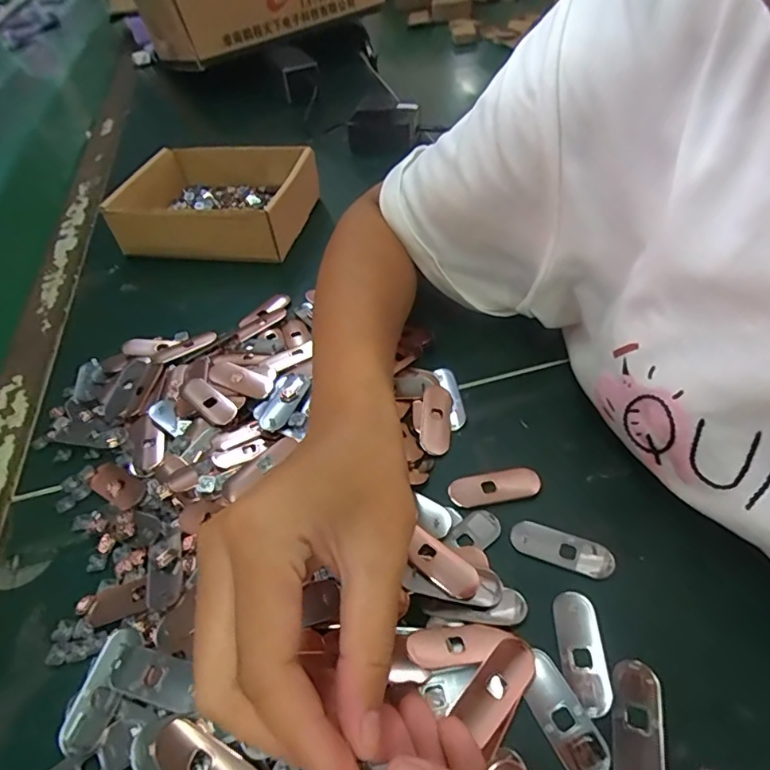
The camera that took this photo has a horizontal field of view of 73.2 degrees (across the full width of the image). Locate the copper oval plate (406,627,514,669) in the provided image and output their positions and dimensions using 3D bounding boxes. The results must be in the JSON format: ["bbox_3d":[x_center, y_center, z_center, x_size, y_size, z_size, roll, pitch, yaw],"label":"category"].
[{"bbox_3d":[0.033,0.116,0.231,0.045,0.004,0.017,-5,38,-2],"label":"copper oval plate"}]

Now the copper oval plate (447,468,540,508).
[{"bbox_3d":[0.061,0.057,0.289,0.049,0.004,0.018,-8,46,-1],"label":"copper oval plate"}]

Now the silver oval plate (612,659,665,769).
[{"bbox_3d":[0.101,0.136,0.207,0.019,0.004,0.049,8,48,14],"label":"silver oval plate"}]

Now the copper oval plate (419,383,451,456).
[{"bbox_3d":[0.032,0.021,0.326,0.019,0.006,0.049,1,59,8],"label":"copper oval plate"}]

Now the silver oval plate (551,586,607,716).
[{"bbox_3d":[0.086,0.116,0.228,0.017,0.004,0.049,-2,47,5],"label":"silver oval plate"}]

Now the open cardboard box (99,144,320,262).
[{"bbox_3d":[-0.161,-0.180,0.505,0.169,0.051,0.144,4,48,11],"label":"open cardboard box"}]

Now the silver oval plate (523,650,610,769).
[{"bbox_3d":[0.073,0.135,0.213,0.020,0.004,0.046,-23,49,-15],"label":"silver oval plate"}]

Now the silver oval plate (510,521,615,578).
[{"bbox_3d":[0.089,0.082,0.262,0.049,0.004,0.018,14,50,19],"label":"silver oval plate"}]

